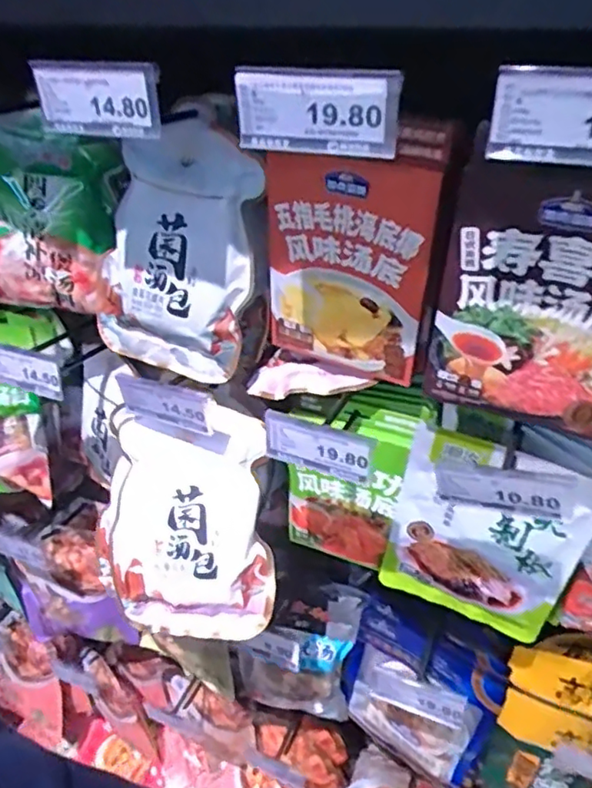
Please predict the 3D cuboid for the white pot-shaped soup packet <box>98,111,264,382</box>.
[{"bbox_3d":[-0.108,-0.131,0.547,0.151,0.224,0.049,17,21,14],"label":"white pot-shaped soup packet"}]

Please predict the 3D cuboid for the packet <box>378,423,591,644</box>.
[{"bbox_3d":[0.187,0.153,0.599,0.182,0.229,0.033,17,39,24],"label":"packet"}]

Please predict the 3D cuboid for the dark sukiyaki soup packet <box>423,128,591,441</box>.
[{"bbox_3d":[0.171,-0.058,0.411,0.140,0.182,0.018,10,36,15],"label":"dark sukiyaki soup packet"}]

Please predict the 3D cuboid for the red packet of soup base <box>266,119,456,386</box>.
[{"bbox_3d":[0.042,-0.107,0.486,0.142,0.204,0.027,15,38,21],"label":"red packet of soup base"}]

